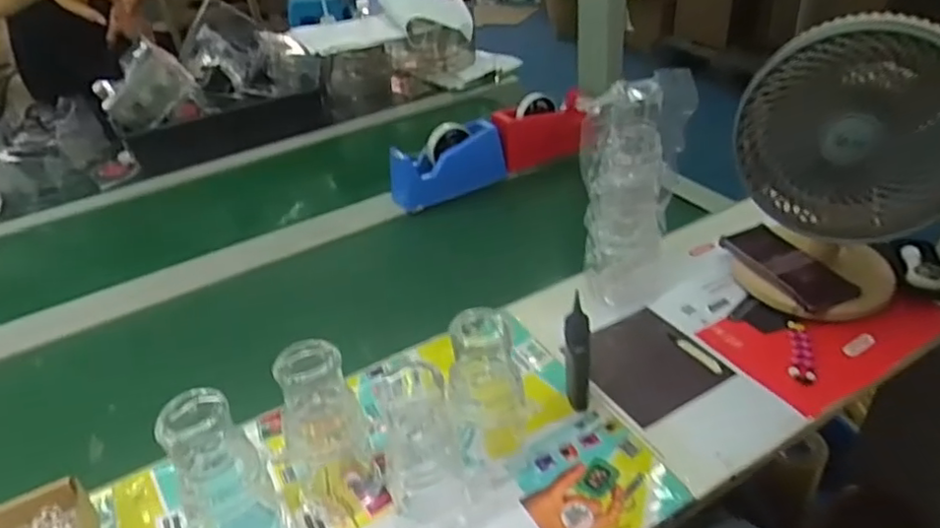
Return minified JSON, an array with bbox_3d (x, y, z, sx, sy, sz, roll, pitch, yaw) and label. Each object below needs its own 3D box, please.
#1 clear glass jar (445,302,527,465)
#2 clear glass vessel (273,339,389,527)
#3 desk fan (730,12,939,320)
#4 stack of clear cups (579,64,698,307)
[{"bbox_3d":[0.017,0.124,0.608,0.070,0.172,0.069,-3,35,2],"label":"clear glass jar"},{"bbox_3d":[-0.129,0.163,0.573,0.091,0.178,0.074,-18,38,-18],"label":"clear glass vessel"},{"bbox_3d":[0.443,-0.106,0.724,0.218,0.358,0.213,26,46,36],"label":"desk fan"},{"bbox_3d":[0.195,-0.080,0.767,0.117,0.284,0.077,6,37,15],"label":"stack of clear cups"}]

